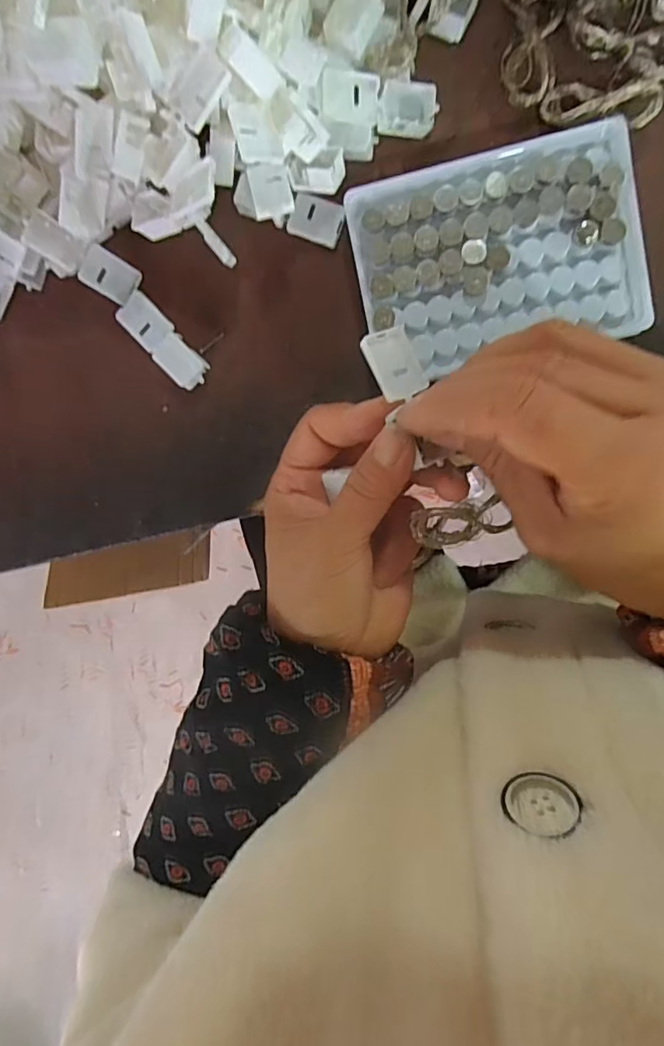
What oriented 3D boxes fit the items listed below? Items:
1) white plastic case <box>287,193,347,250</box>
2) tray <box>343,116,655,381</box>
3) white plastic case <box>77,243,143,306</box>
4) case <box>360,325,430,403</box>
[{"bbox_3d":[-0.008,-0.155,0.283,0.027,0.004,0.020,20,100,3],"label":"white plastic case"},{"bbox_3d":[0.079,-0.129,0.267,0.128,0.018,0.093,-11,97,8],"label":"tray"},{"bbox_3d":[-0.116,-0.130,0.291,0.027,0.004,0.021,29,89,-31],"label":"white plastic case"},{"bbox_3d":[0.025,-0.063,0.219,0.021,0.007,0.028,-25,88,-20],"label":"case"}]

